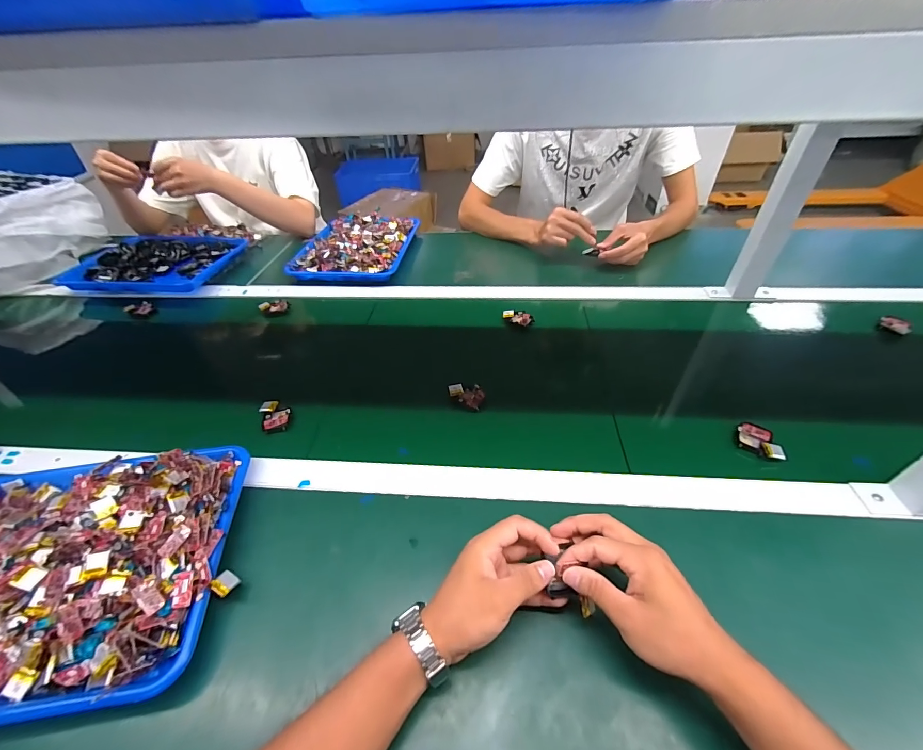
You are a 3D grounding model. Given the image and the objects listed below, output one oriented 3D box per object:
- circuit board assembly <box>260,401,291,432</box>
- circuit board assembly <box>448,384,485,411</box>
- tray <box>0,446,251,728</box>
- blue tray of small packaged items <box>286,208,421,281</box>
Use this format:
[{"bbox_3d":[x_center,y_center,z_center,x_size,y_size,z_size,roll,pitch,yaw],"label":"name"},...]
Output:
[{"bbox_3d":[-0.263,0.056,0.549,0.039,0.012,0.050,-16,44,-12],"label":"circuit board assembly"},{"bbox_3d":[0.007,0.028,0.569,0.056,0.011,0.037,19,48,24],"label":"circuit board assembly"},{"bbox_3d":[-0.409,0.191,0.388,0.332,0.050,0.251,-8,42,-3],"label":"tray"},{"bbox_3d":[-0.245,-0.314,0.927,0.230,0.041,0.299,2,43,8],"label":"blue tray of small packaged items"}]

